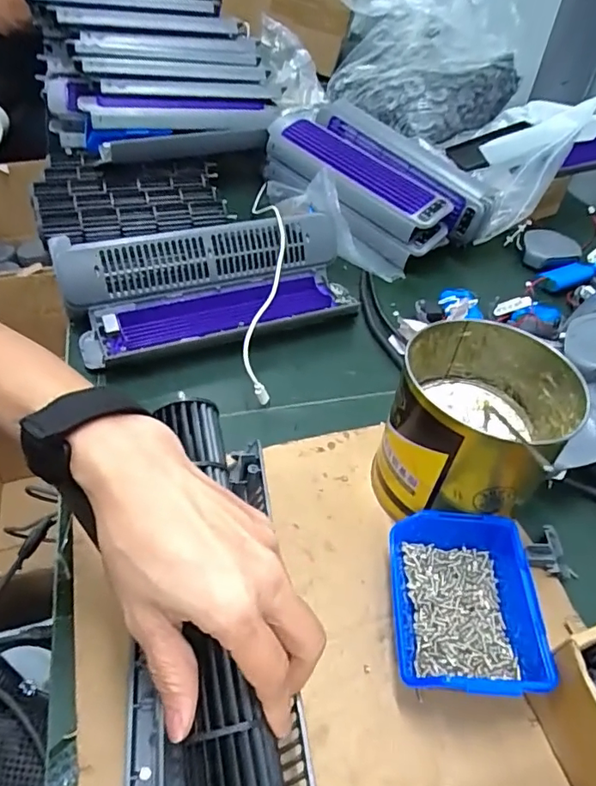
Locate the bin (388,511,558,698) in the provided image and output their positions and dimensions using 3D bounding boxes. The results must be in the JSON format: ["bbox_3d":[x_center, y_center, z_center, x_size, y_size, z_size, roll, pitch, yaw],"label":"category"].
[{"bbox_3d":[0.105,0.136,0.339,0.086,0.043,0.107,7,45,0],"label":"bin"}]

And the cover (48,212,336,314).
[{"bbox_3d":[-0.103,-0.149,0.577,0.291,0.068,0.035,-15,19,-19],"label":"cover"}]

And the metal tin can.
[{"bbox_3d":[0.127,0.030,0.400,0.121,0.112,0.129,3,45,-3],"label":"metal tin can"}]

